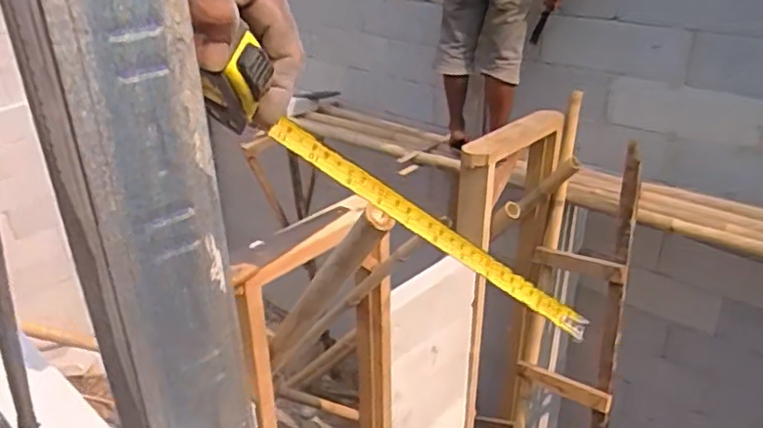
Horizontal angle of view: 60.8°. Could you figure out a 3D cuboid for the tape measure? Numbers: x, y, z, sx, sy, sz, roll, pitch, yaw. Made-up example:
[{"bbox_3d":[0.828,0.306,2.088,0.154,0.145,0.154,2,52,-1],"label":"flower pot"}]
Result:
[{"bbox_3d":[0.028,0.002,0.441,0.326,0.047,0.046,35,14,-26],"label":"tape measure"}]

